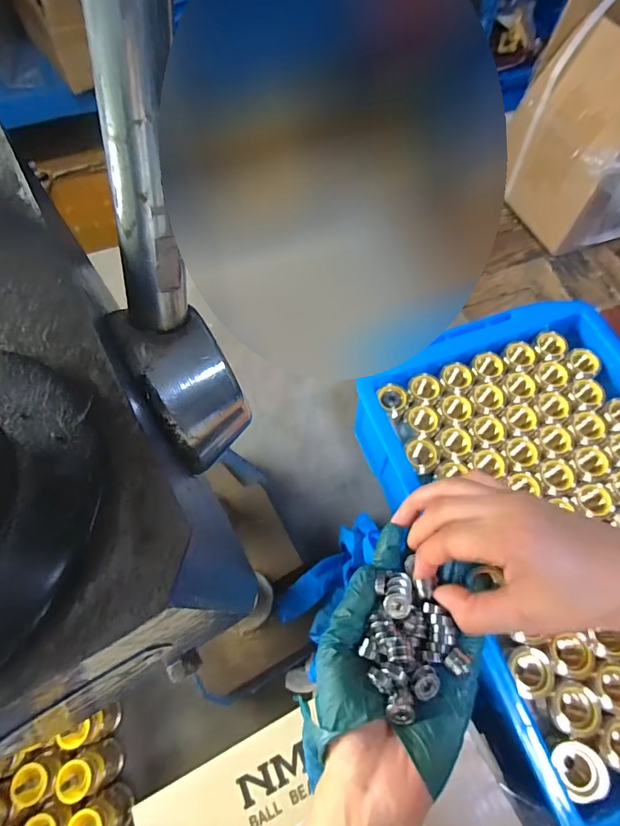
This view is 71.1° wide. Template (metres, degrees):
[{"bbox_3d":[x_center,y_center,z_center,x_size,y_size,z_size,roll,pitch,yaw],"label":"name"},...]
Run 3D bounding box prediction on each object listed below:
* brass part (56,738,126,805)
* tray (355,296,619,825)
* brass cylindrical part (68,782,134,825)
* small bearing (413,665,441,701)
[{"bbox_3d":[-0.168,0.277,0.337,0.024,0.061,0.028,-29,67,-12],"label":"brass part"},{"bbox_3d":[0.204,0.083,0.354,0.252,0.059,0.357,-18,65,-8],"label":"tray"},{"bbox_3d":[-0.154,0.303,0.324,0.026,0.059,0.029,-34,68,-14],"label":"brass cylindrical part"},{"bbox_3d":[0.065,0.151,0.243,0.015,0.008,0.014,-15,65,-6],"label":"small bearing"}]

